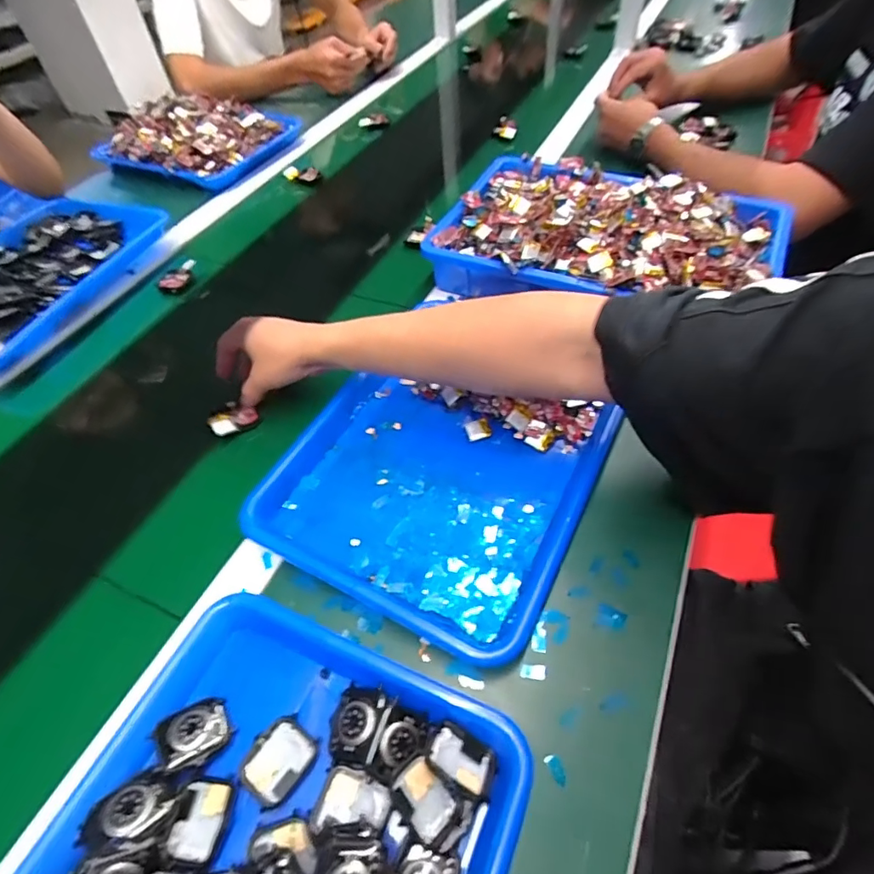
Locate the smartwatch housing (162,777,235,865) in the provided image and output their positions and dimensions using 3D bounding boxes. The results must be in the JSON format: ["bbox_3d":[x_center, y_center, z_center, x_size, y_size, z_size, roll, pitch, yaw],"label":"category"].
[{"bbox_3d":[-0.145,0.235,0.311,0.034,0.009,0.042,4,53,6],"label":"smartwatch housing"}]

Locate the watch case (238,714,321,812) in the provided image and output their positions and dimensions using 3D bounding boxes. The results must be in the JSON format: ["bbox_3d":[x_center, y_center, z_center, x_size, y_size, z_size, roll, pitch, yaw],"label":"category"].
[{"bbox_3d":[-0.101,0.206,0.322,0.037,0.006,0.045,31,60,24],"label":"watch case"}]

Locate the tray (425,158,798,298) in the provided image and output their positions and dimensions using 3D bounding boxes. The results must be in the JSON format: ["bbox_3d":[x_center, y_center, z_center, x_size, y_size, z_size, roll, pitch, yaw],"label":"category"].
[{"bbox_3d":[0.198,-0.237,0.600,0.371,0.078,0.239,20,56,17],"label":"tray"}]

